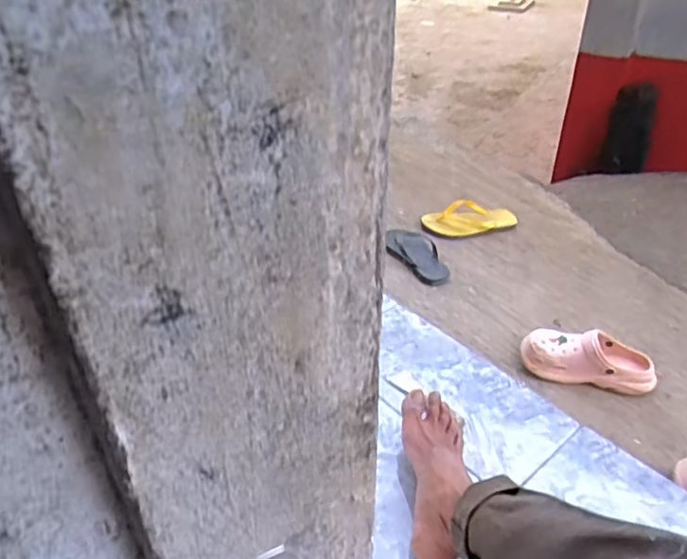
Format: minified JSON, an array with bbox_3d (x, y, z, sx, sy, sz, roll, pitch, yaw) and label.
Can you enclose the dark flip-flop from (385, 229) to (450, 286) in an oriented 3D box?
[{"bbox_3d":[0.167,-0.057,1.380,0.104,0.030,0.191,-16,40,-20],"label":"dark flip-flop"}]

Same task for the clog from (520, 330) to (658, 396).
[{"bbox_3d":[0.454,0.143,1.124,0.237,0.077,0.095,5,38,6],"label":"clog"}]

